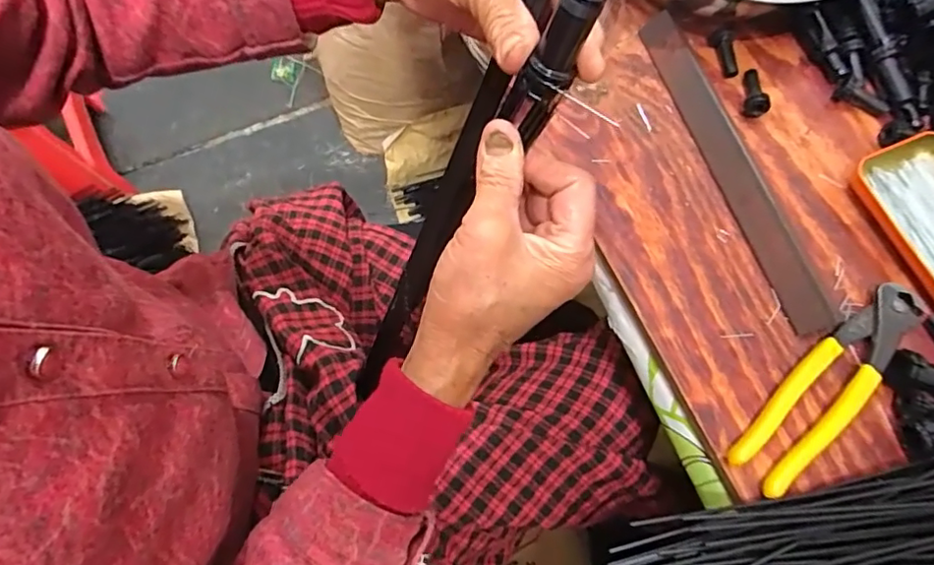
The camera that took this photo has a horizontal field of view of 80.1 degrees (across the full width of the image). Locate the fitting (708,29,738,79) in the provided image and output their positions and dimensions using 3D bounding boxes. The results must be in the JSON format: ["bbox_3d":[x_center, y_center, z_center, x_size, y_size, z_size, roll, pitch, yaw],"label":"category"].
[{"bbox_3d":[0.205,-0.181,0.439,0.017,0.012,0.042,-4,71,0],"label":"fitting"}]

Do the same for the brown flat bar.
[{"bbox_3d":[0.191,-0.089,0.403,0.027,0.016,0.262,-18,72,-5],"label":"brown flat bar"}]

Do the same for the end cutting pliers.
[{"bbox_3d":[0.231,0.063,0.350,0.166,0.012,0.040,-43,76,-13],"label":"end cutting pliers"}]

